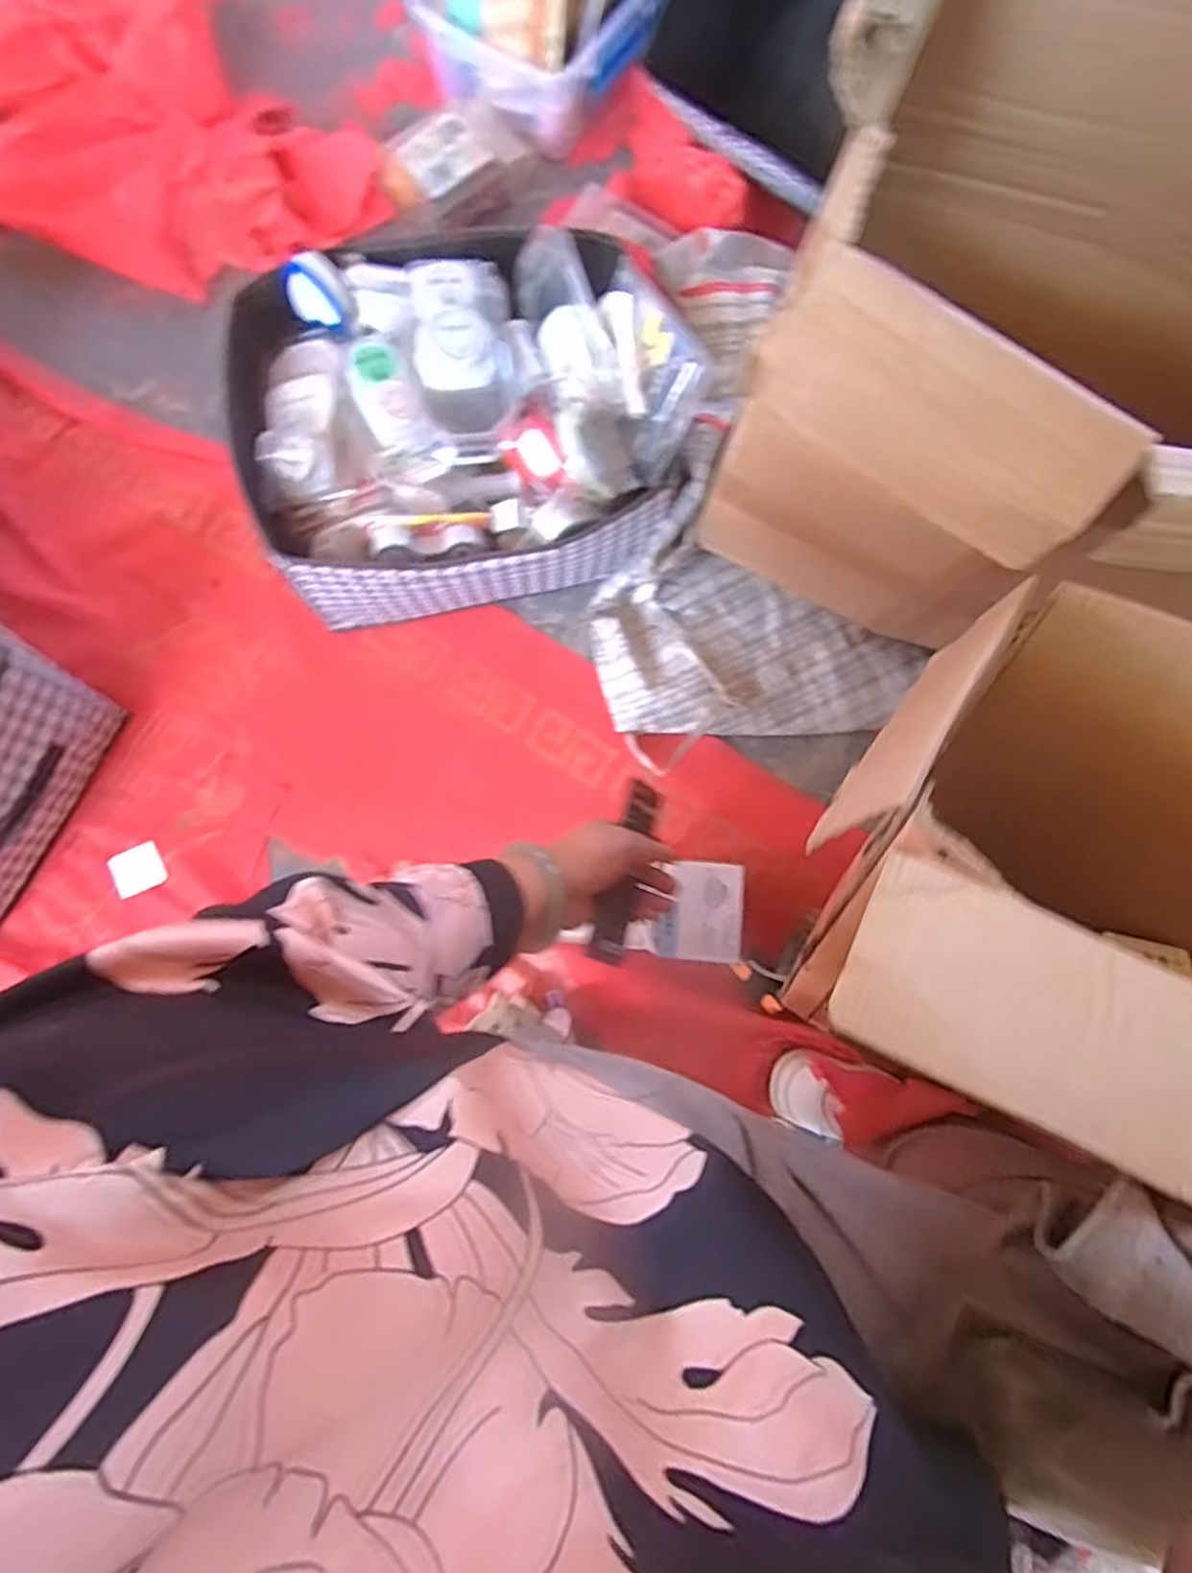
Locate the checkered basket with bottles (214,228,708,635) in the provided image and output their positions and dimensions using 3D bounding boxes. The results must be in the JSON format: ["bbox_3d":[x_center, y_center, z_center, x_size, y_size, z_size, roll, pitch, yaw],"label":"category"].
[{"bbox_3d":[-0.139,-0.376,0.796,0.438,0.205,0.358,-16,80,-4],"label":"checkered basket with bottles"}]

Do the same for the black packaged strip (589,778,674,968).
[{"bbox_3d":[0.023,0.066,0.573,0.036,0.013,0.139,25,74,-34],"label":"black packaged strip"}]

